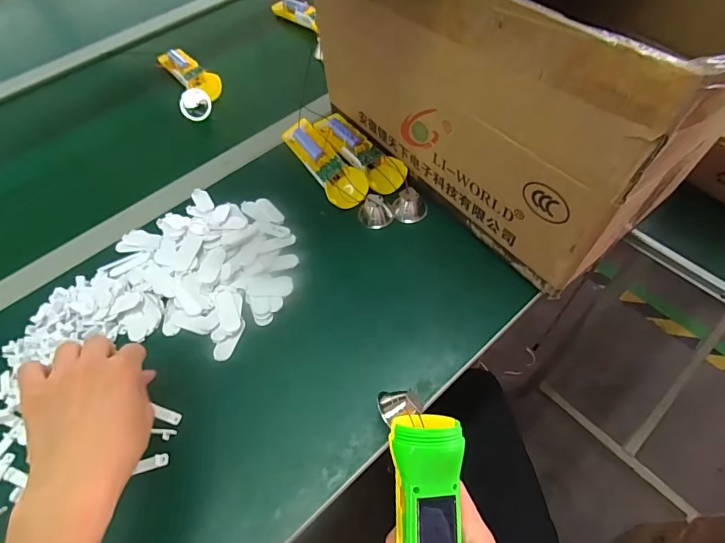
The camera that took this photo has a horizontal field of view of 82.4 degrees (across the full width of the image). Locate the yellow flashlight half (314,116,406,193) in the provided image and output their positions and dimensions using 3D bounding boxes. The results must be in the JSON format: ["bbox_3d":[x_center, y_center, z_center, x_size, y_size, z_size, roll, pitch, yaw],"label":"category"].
[{"bbox_3d":[-0.005,-0.164,0.548,0.051,0.024,0.166,-30,60,-15],"label":"yellow flashlight half"}]

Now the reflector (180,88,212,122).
[{"bbox_3d":[-0.256,-0.258,0.636,0.044,0.020,0.047,33,83,-18],"label":"reflector"}]

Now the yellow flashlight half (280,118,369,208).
[{"bbox_3d":[-0.049,-0.142,0.542,0.049,0.034,0.163,-27,59,-13],"label":"yellow flashlight half"}]

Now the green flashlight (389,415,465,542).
[{"bbox_3d":[0.044,0.185,0.280,0.048,0.041,0.160,1,76,3],"label":"green flashlight"}]

